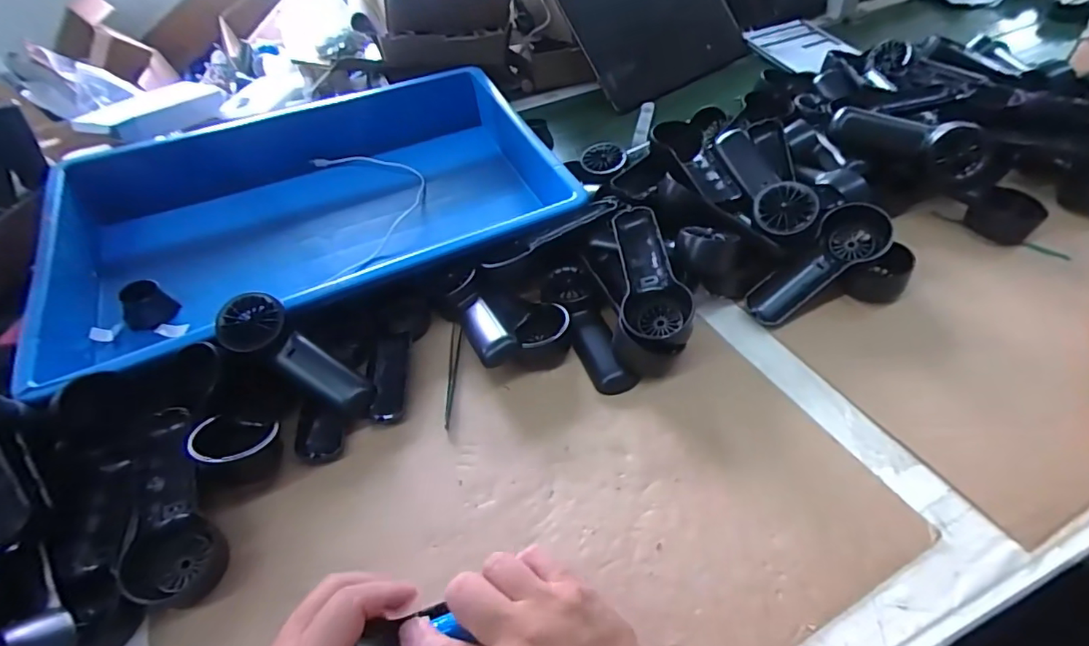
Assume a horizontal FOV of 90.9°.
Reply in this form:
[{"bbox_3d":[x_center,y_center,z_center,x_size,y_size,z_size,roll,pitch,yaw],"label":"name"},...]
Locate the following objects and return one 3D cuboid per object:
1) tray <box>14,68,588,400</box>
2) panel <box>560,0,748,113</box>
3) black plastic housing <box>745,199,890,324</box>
[{"bbox_3d":[-0.276,-0.119,0.658,0.556,0.138,0.394,-20,47,-13],"label":"tray"},{"bbox_3d":[0.197,-0.533,0.938,0.348,0.010,0.257,-31,93,-25],"label":"panel"},{"bbox_3d":[0.264,-0.055,0.515,0.159,0.033,0.059,-39,51,-6],"label":"black plastic housing"}]

